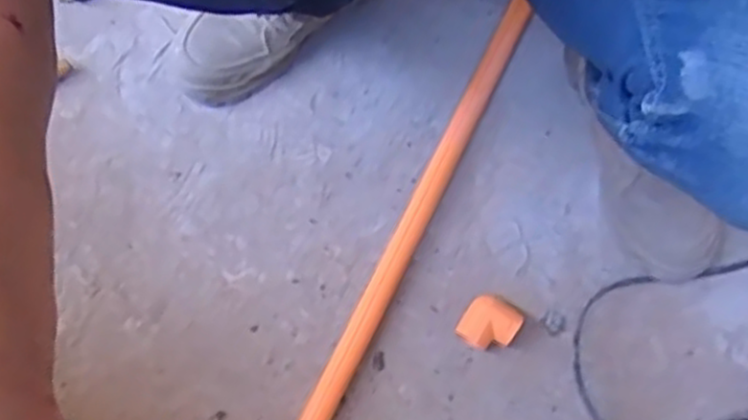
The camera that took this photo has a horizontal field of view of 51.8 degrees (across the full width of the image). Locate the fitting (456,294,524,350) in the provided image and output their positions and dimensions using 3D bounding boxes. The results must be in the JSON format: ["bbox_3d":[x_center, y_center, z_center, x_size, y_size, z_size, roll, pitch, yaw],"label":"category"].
[{"bbox_3d":[0.110,0.110,0.738,0.050,0.031,0.050,30,75,9],"label":"fitting"}]

